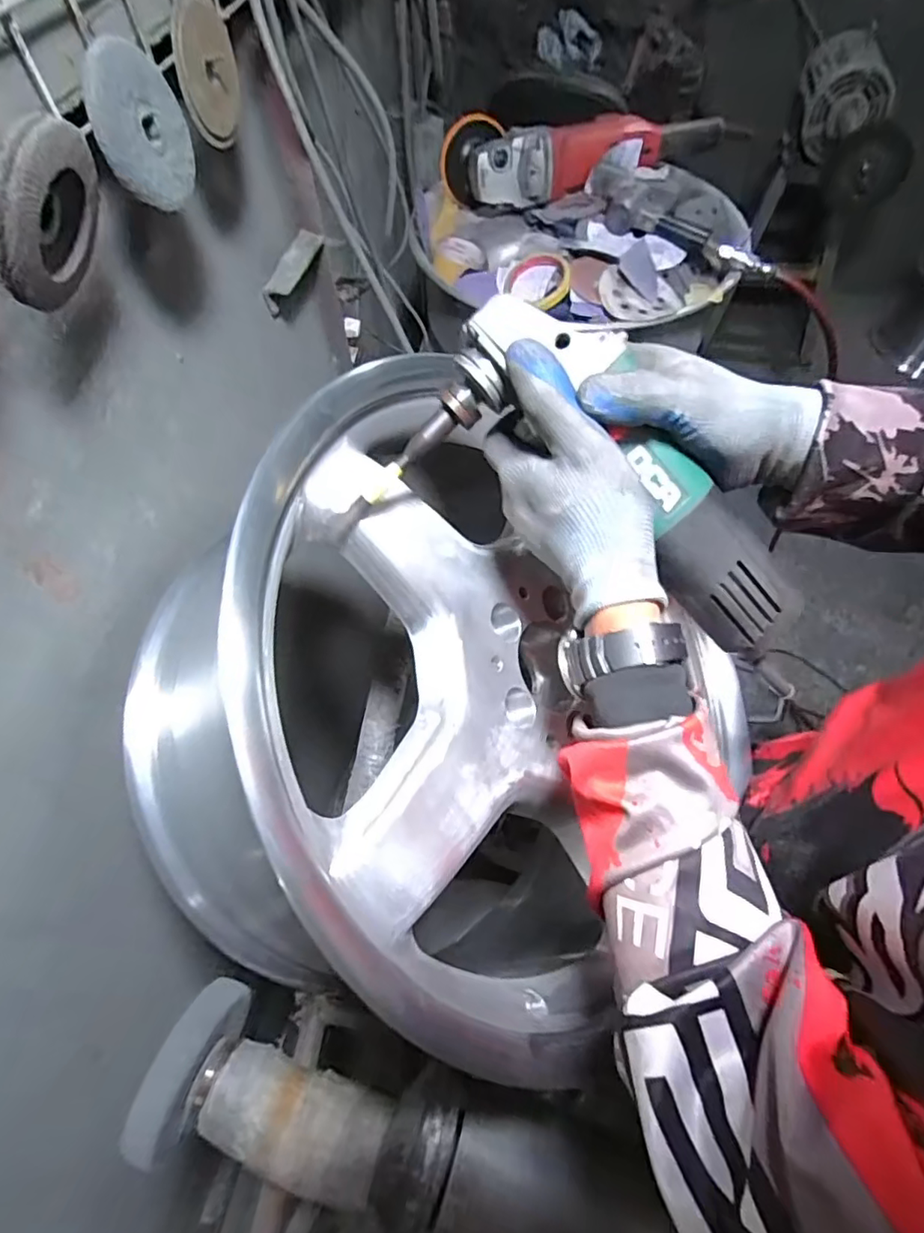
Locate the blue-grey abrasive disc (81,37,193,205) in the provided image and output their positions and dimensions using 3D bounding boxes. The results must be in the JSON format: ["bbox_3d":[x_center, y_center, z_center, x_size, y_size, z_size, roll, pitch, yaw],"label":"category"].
[{"bbox_3d":[-0.212,-0.328,0.373,0.009,0.086,0.078,7,16,18],"label":"blue-grey abrasive disc"}]

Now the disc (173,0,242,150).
[{"bbox_3d":[-0.195,-0.422,0.431,0.013,0.079,0.085,8,62,3],"label":"disc"}]

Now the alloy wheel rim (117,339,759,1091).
[{"bbox_3d":[0.010,0.070,0.485,0.485,0.210,0.485,43,49,-21],"label":"alloy wheel rim"}]

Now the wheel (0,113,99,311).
[{"bbox_3d":[-0.239,-0.233,0.320,0.020,0.084,0.094,18,57,-15],"label":"wheel"}]

